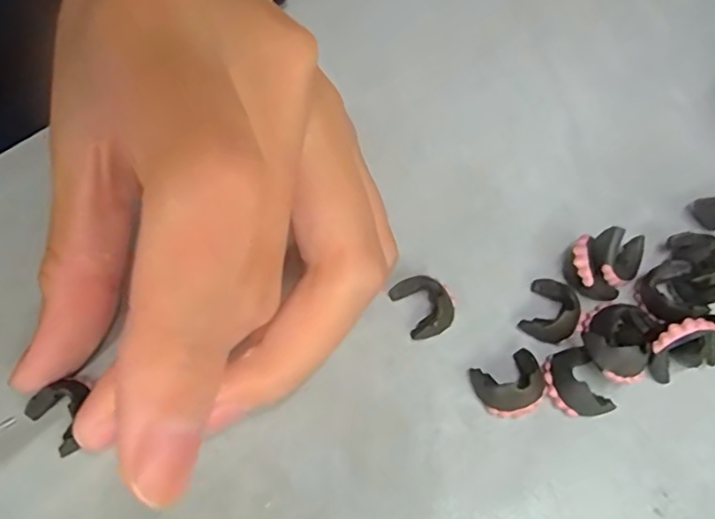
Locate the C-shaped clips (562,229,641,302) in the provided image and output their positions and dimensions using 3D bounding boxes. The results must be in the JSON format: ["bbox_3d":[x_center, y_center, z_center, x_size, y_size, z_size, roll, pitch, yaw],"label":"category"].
[{"bbox_3d":[0.060,0.001,0.141,0.015,0.013,0.017,35,64,19],"label":"C-shaped clips"}]

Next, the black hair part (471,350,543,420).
[{"bbox_3d":[0.035,0.028,0.129,0.015,0.008,0.013,-17,60,-10],"label":"black hair part"}]

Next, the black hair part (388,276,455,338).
[{"bbox_3d":[0.016,0.011,0.139,0.011,0.008,0.016,-21,61,-13],"label":"black hair part"}]

